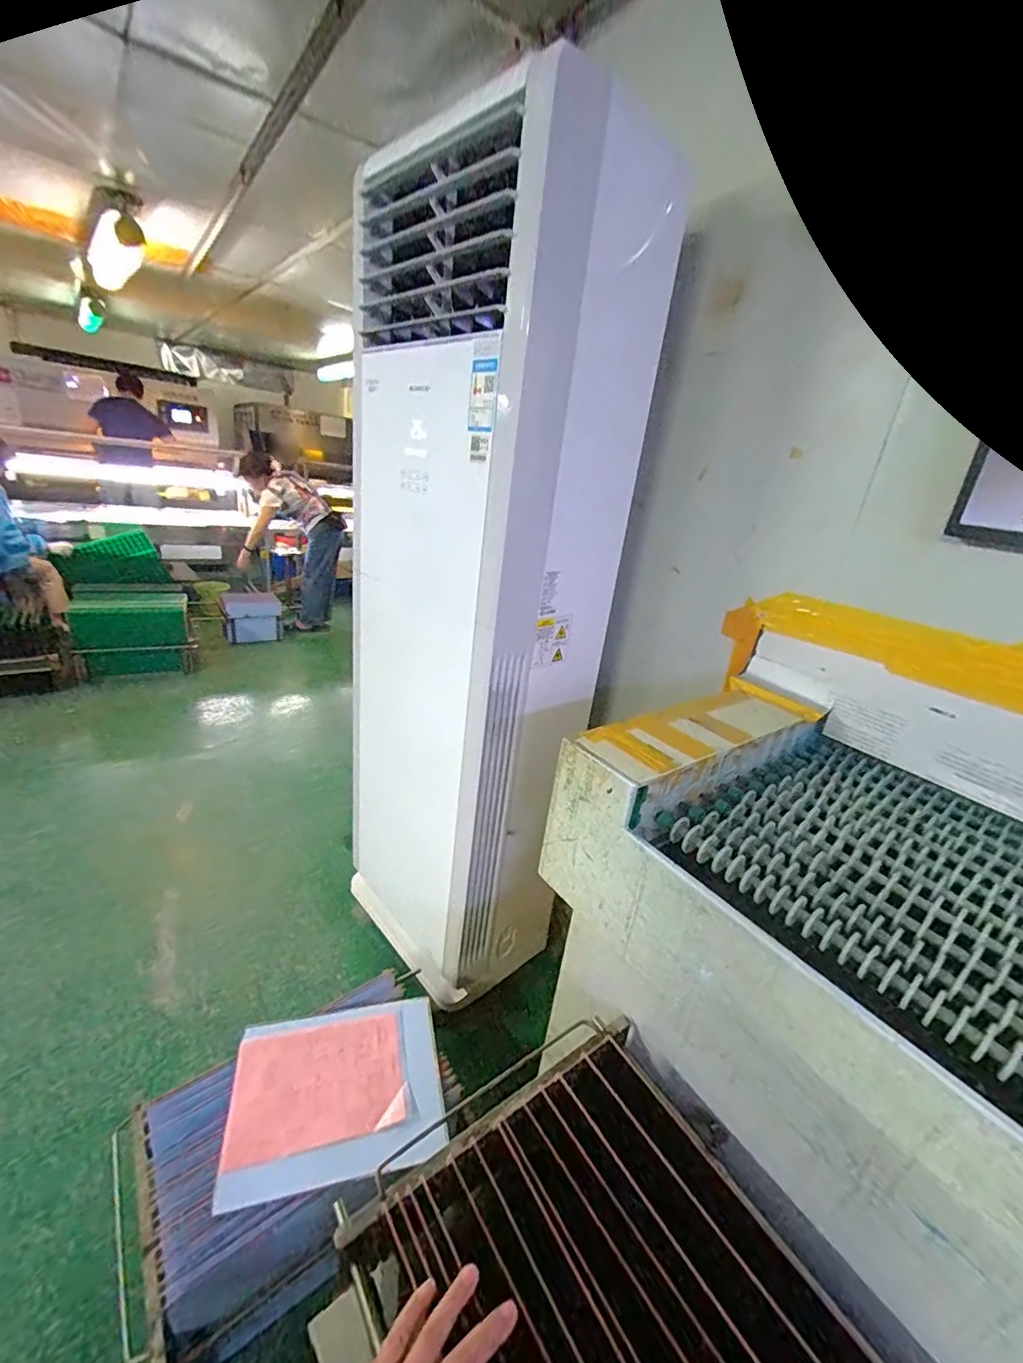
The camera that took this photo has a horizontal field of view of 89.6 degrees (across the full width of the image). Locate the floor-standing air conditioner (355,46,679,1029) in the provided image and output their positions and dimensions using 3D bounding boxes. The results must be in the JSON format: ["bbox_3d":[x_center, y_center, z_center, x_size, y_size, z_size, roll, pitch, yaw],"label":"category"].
[{"bbox_3d":[-0.063,-0.157,1.439,0.503,1.955,0.699,-12,30,-40],"label":"floor-standing air conditioner"}]

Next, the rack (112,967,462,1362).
[{"bbox_3d":[-0.427,0.944,1.027,0.557,0.332,0.369,-11,29,-38],"label":"rack"}]

